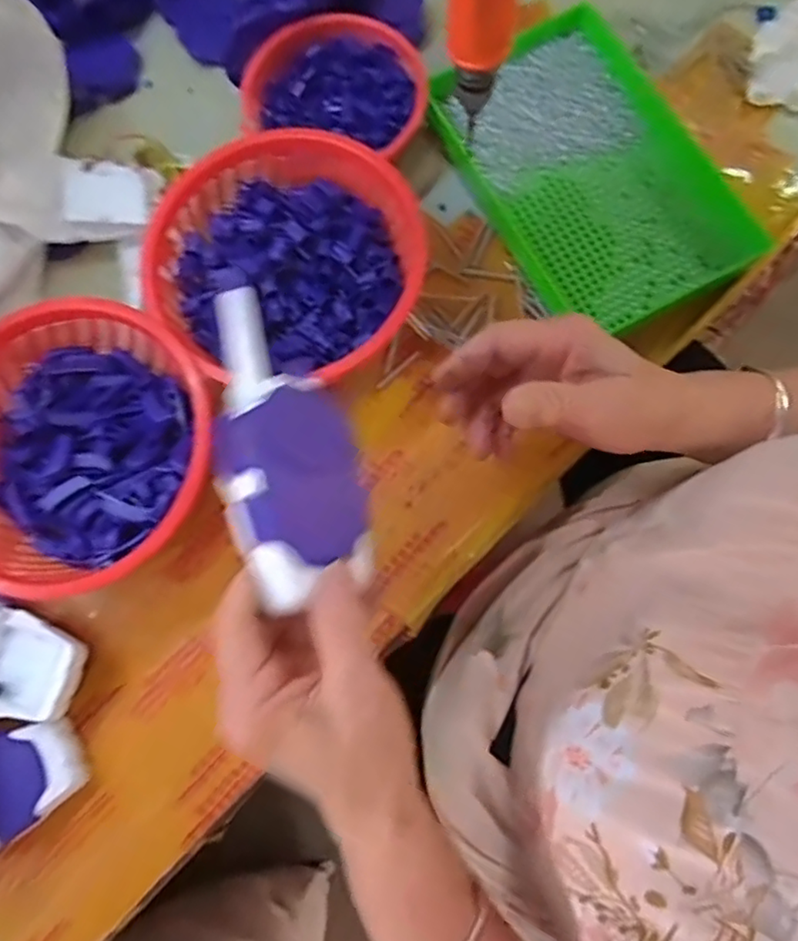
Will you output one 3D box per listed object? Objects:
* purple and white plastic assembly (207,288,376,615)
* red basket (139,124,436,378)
[{"bbox_3d":[-0.055,-0.015,0.293,0.060,0.036,0.149,-15,77,-2],"label":"purple and white plastic assembly"},{"bbox_3d":[-0.075,-0.136,0.429,0.181,0.073,0.177,-6,77,0],"label":"red basket"}]

